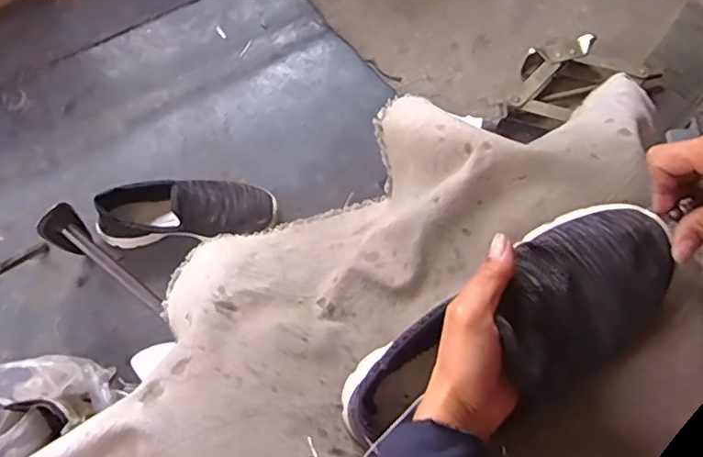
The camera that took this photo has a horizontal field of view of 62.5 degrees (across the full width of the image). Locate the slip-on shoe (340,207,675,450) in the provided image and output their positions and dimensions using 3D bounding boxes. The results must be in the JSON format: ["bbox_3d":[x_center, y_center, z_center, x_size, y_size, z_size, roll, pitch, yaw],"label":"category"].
[{"bbox_3d":[0.096,0.077,0.397,0.256,0.073,0.095,-33,72,16],"label":"slip-on shoe"}]

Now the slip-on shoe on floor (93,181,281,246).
[{"bbox_3d":[-0.244,-0.031,0.876,0.260,0.075,0.103,1,70,-1],"label":"slip-on shoe on floor"}]

